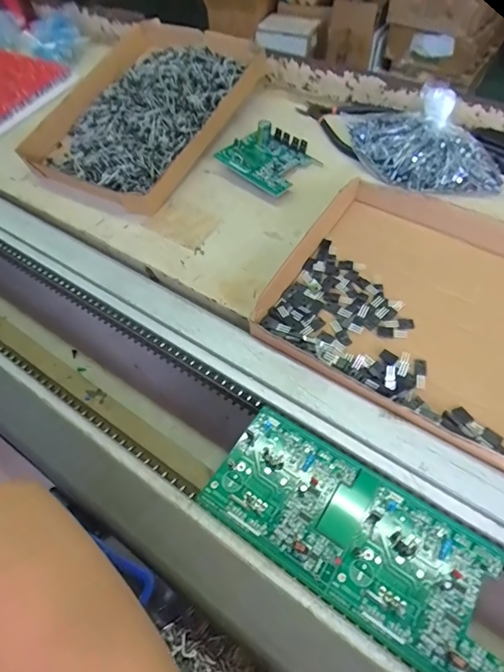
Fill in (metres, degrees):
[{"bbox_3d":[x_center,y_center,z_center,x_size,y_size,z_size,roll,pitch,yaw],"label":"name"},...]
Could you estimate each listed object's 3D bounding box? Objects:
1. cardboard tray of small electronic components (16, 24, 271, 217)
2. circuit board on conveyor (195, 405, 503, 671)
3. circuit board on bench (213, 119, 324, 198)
[{"bbox_3d":[-0.161,-0.326,0.583,0.262,0.034,0.313,26,73,22],"label":"cardboard tray of small electronic components"},{"bbox_3d":[0.073,0.144,0.294,0.214,0.013,0.094,31,54,22],"label":"circuit board on conveyor"},{"bbox_3d":[0.021,-0.231,0.523,0.106,0.041,0.091,36,56,24],"label":"circuit board on bench"}]

